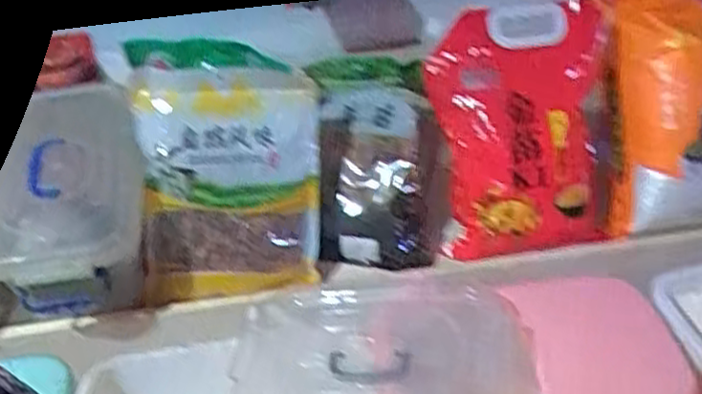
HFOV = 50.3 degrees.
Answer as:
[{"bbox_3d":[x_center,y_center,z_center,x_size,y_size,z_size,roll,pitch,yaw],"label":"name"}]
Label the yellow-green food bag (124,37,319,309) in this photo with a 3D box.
[{"bbox_3d":[-0.170,-0.052,1.045,0.252,0.381,0.069,-5,-5,-5],"label":"yellow-green food bag"}]

